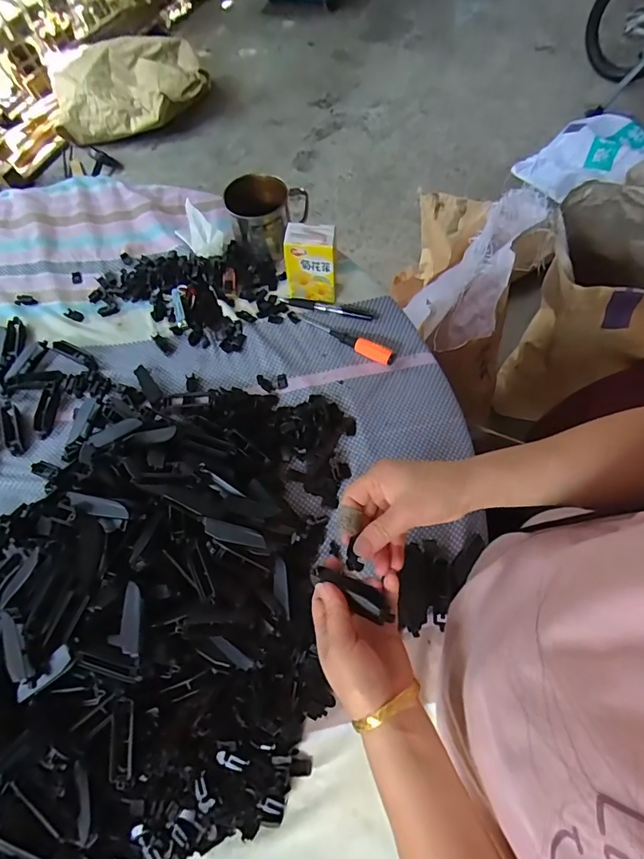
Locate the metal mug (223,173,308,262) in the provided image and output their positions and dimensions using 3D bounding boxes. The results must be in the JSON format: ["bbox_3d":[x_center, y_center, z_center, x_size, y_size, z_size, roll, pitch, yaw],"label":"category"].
[{"bbox_3d":[-0.092,-0.318,0.686,0.095,0.084,0.095,28,70,14],"label":"metal mug"}]

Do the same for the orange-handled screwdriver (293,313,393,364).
[{"bbox_3d":[0.027,-0.127,0.635,0.153,0.020,0.018,29,71,15],"label":"orange-handled screwdriver"}]

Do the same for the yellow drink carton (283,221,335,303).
[{"bbox_3d":[-0.014,-0.223,0.629,0.064,0.109,0.034,8,66,7],"label":"yellow drink carton"}]

